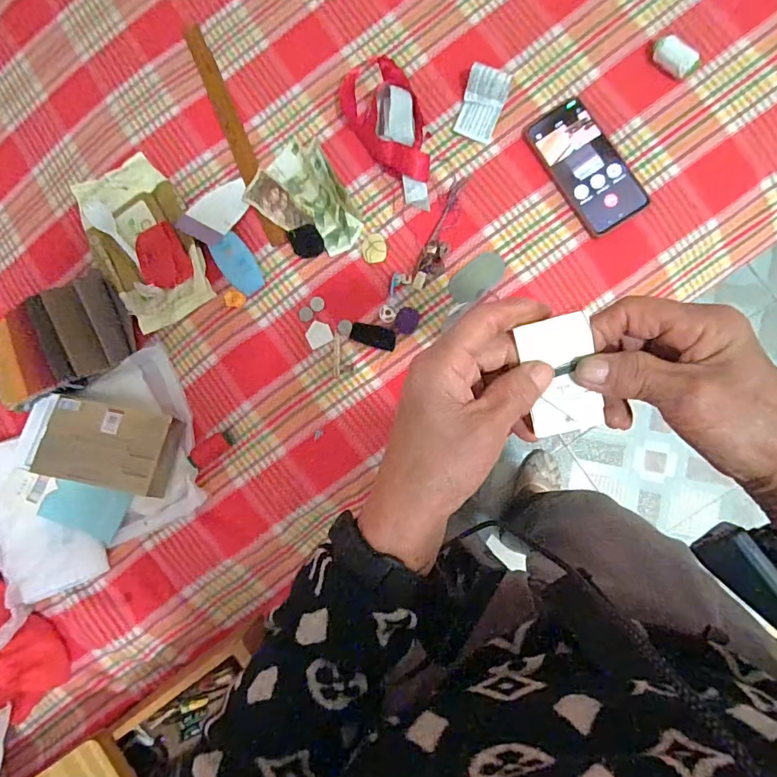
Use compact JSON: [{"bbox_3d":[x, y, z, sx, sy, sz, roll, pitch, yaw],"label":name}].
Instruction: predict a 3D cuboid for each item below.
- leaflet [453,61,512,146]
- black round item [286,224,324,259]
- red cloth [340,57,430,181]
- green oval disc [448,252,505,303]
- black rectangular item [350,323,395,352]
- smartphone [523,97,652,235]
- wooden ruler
[{"bbox_3d":[0.115,-0.349,0.590,0.052,0.031,0.076,16,91,6],"label":"leaflet"},{"bbox_3d":[-0.104,-0.187,0.607,0.037,0.013,0.043,-31,86,4],"label":"black round item"},{"bbox_3d":[-0.004,-0.335,0.598,0.086,0.034,0.180,-22,84,5],"label":"red cloth"},{"bbox_3d":[0.109,-0.139,0.598,0.073,0.004,0.039,-39,89,11],"label":"green oval disc"},{"bbox_3d":[-0.019,-0.066,0.604,0.056,0.006,0.026,17,91,6],"label":"black rectangular item"},{"bbox_3d":[0.239,-0.269,0.583,0.078,0.008,0.163,-31,86,4],"label":"smartphone"},{"bbox_3d":[-0.205,-0.340,0.640,0.028,0.004,0.332,-24,87,5],"label":"wooden ruler"}]

